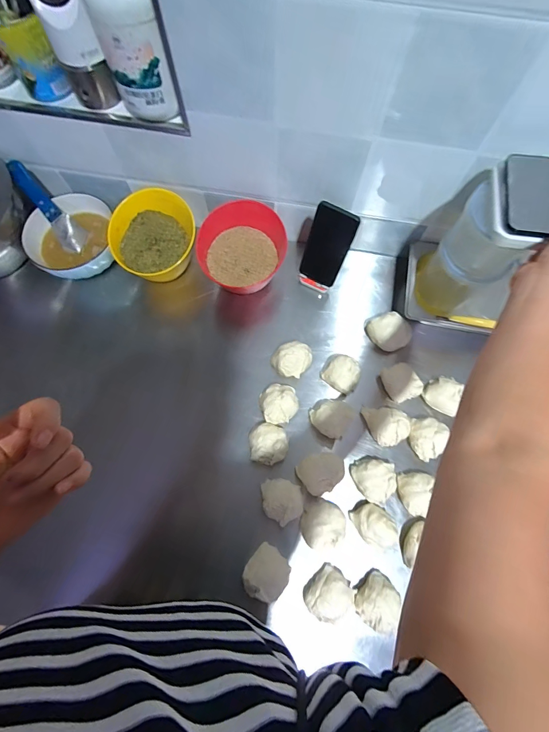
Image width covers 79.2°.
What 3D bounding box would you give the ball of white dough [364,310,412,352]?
[{"bbox_3d":[0.218,-0.067,0.636,0.061,0.043,0.081,-42,78,-12],"label":"ball of white dough"}]

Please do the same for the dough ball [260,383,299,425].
[{"bbox_3d":[0.009,0.069,0.608,0.066,0.053,0.071,0,73,-1],"label":"dough ball"}]

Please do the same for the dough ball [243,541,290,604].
[{"bbox_3d":[-0.013,0.330,0.525,0.068,0.031,0.067,0,73,-1],"label":"dough ball"}]

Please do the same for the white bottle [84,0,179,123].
[{"bbox_3d":[-0.195,-0.435,0.453,0.077,0.157,0.080,-22,75,-8],"label":"white bottle"}]

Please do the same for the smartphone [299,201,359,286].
[{"bbox_3d":[0.097,-0.216,0.612,0.075,0.151,0.015,19,49,1],"label":"smartphone"}]

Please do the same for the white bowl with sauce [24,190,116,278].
[{"bbox_3d":[-0.396,-0.257,0.660,0.169,0.061,0.167,0,73,-1],"label":"white bowl with sauce"}]

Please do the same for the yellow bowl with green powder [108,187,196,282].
[{"bbox_3d":[-0.233,-0.247,0.647,0.153,0.099,0.146,0,73,-1],"label":"yellow bowl with green powder"}]

